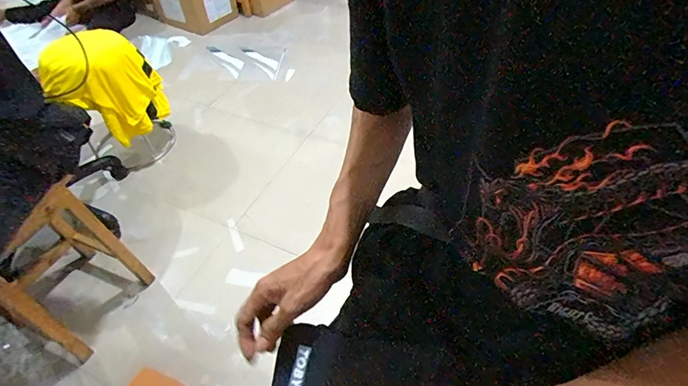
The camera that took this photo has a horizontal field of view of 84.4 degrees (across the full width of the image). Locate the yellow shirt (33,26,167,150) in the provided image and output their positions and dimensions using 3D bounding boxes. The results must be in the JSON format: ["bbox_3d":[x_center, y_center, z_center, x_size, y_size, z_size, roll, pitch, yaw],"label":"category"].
[{"bbox_3d":[-0.897,-0.394,1.463,0.379,0.343,0.194,-34,55,-25],"label":"yellow shirt"}]

